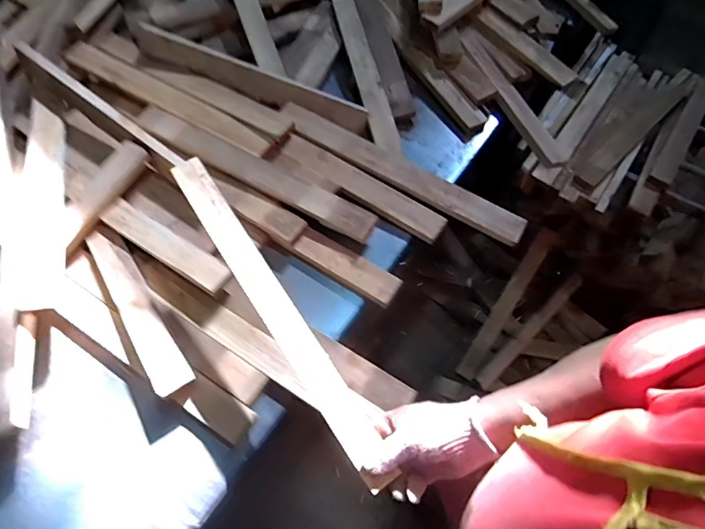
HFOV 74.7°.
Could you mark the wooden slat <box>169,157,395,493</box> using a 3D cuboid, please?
[{"bbox_3d":[-0.100,0.044,0.587,0.050,0.016,0.495,-31,71,-16],"label":"wooden slat"}]

